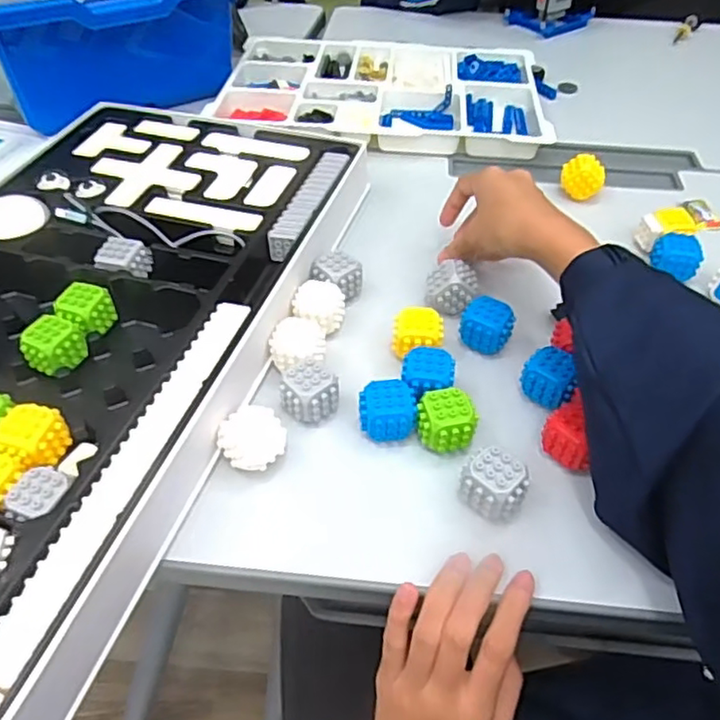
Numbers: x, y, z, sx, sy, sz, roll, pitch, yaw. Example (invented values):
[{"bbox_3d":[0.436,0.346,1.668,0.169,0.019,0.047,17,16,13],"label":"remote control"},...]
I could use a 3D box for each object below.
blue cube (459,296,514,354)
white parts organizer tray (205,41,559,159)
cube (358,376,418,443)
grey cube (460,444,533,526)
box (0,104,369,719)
[{"bbox_3d":[0.098,-0.025,0.489,0.039,0.033,0.034,20,50,17],"label":"blue cube"},{"bbox_3d":[0.029,-0.326,0.767,0.373,0.030,0.258,4,47,3],"label":"white parts organizer tray"},{"bbox_3d":[0.019,0.035,0.431,0.037,0.030,0.036,-1,47,-2],"label":"cube"},{"bbox_3d":[0.083,0.078,0.391,0.036,0.032,0.033,32,54,26],"label":"grey cube"},{"bbox_3d":[-0.212,-0.035,0.478,0.286,0.050,0.527,13,48,11],"label":"box"}]

